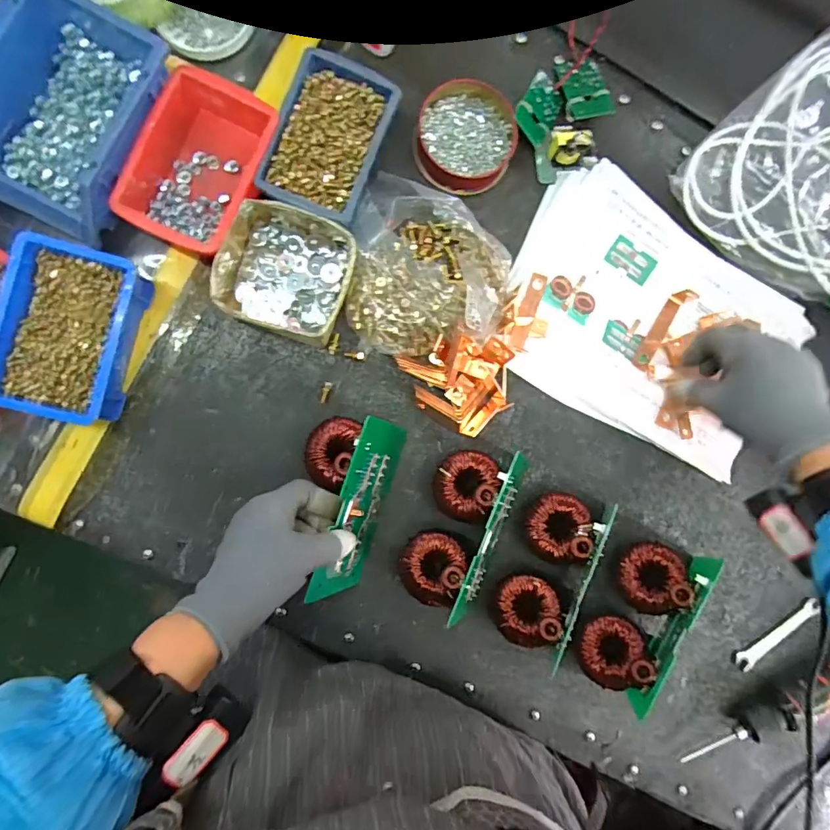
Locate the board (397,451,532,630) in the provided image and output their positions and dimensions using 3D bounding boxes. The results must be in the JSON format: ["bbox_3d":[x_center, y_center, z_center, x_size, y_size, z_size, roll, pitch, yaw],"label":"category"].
[{"bbox_3d":[0.048,0.105,0.463,0.078,0.072,0.162,28,87,-5],"label":"board"}]

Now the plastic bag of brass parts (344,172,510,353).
[{"bbox_3d":[0.013,-0.140,0.475,0.165,0.047,0.168,18,88,-5],"label":"plastic bag of brass parts"}]

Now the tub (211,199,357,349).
[{"bbox_3d":[-0.122,-0.136,0.461,0.118,0.041,0.118,20,88,-5],"label":"tub"}]

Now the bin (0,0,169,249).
[{"bbox_3d":[-0.305,-0.265,0.425,0.133,0.066,0.186,29,87,-5],"label":"bin"}]

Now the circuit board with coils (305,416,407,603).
[{"bbox_3d":[-0.078,0.080,0.456,0.074,0.103,0.168,17,88,21],"label":"circuit board with coils"}]

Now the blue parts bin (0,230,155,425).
[{"bbox_3d":[-0.309,-0.074,0.431,0.099,0.053,0.148,11,88,-5],"label":"blue parts bin"}]

